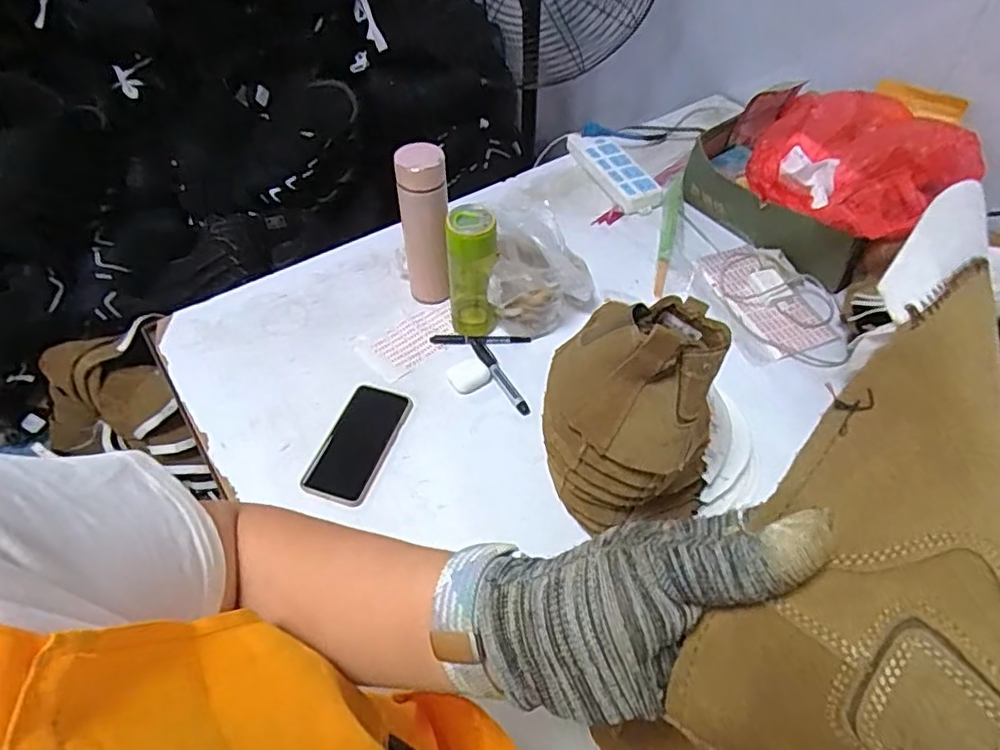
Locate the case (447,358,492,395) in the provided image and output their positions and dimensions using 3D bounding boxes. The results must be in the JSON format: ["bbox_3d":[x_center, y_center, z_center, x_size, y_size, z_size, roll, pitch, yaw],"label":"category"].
[{"bbox_3d":[-0.043,0.003,0.852,0.050,0.018,0.050,-25,55,-20],"label":"case"}]

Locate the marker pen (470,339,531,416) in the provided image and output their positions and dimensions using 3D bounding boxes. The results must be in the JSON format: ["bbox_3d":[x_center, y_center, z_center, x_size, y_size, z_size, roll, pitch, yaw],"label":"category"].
[{"bbox_3d":[-0.001,-0.001,0.856,0.021,0.022,0.149,-22,54,-17],"label":"marker pen"}]

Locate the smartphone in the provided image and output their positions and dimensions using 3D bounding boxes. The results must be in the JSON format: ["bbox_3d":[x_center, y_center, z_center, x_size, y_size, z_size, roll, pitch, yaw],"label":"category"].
[{"bbox_3d":[-0.176,0.084,0.786,0.085,0.017,0.159,17,52,13],"label":"smartphone"}]

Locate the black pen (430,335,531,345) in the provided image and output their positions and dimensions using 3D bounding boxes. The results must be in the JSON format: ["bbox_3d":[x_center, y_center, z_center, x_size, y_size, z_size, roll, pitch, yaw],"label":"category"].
[{"bbox_3d":[-0.028,-0.051,0.899,0.142,0.009,0.017,0,51,0],"label":"black pen"}]

